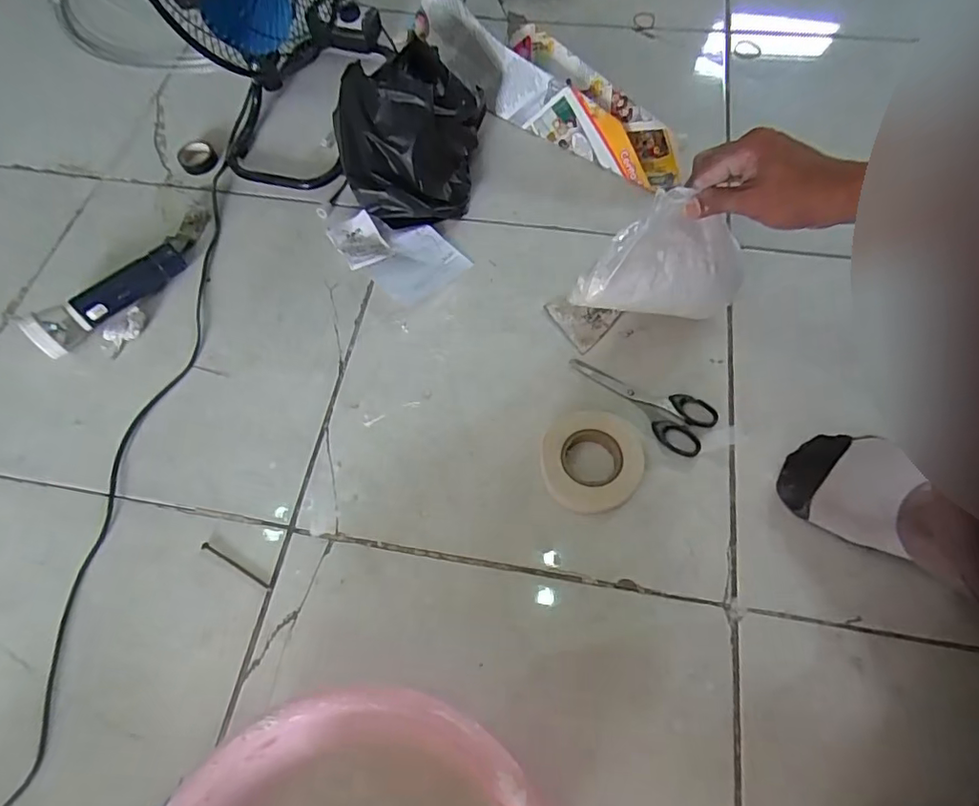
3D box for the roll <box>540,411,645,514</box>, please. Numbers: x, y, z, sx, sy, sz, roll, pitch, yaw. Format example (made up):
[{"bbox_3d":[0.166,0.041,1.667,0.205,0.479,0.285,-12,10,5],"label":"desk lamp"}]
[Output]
[{"bbox_3d":[0.098,0.054,0.522,0.095,0.024,0.094,0,64,1],"label":"roll"}]

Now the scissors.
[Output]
[{"bbox_3d":[0.157,-0.010,0.560,0.151,0.006,0.064,41,71,19],"label":"scissors"}]

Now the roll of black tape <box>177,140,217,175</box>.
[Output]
[{"bbox_3d":[-0.386,-0.325,0.724,0.047,0.013,0.057,-29,67,-12],"label":"roll of black tape"}]

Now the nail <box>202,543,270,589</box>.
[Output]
[{"bbox_3d":[-0.233,0.148,0.501,0.079,0.004,0.006,26,67,13],"label":"nail"}]

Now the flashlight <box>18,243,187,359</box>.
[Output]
[{"bbox_3d":[-0.420,-0.117,0.608,0.175,0.041,0.043,-41,70,-17],"label":"flashlight"}]

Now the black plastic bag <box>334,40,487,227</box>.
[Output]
[{"bbox_3d":[-0.102,-0.307,0.646,0.162,0.135,0.176,8,64,5],"label":"black plastic bag"}]

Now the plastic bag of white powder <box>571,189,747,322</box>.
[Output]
[{"bbox_3d":[0.175,-0.131,0.507,0.173,0.114,0.030,-1,38,-28],"label":"plastic bag of white powder"}]

